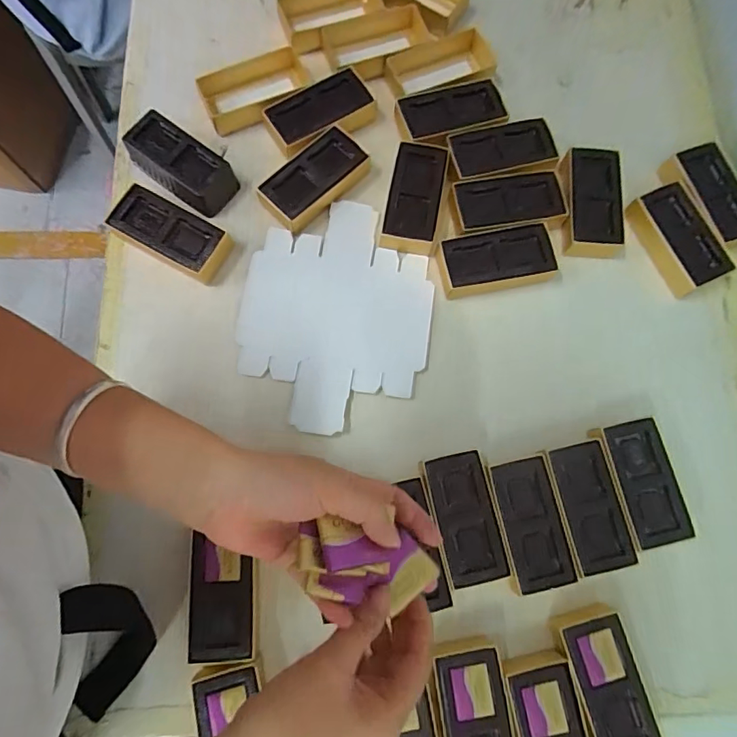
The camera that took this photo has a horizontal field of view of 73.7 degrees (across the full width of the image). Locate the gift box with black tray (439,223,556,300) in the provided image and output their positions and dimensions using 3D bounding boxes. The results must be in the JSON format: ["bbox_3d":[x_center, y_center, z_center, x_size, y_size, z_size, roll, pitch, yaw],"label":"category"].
[{"bbox_3d":[0.131,-0.111,0.507,0.114,0.029,0.054,-12,77,-4],"label":"gift box with black tray"}]

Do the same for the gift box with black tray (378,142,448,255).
[{"bbox_3d":[0.048,-0.181,0.522,0.056,0.034,0.113,11,77,1],"label":"gift box with black tray"}]

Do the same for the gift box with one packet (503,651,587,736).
[{"bbox_3d":[0.150,0.307,0.412,0.056,0.032,0.124,-10,77,-4],"label":"gift box with one packet"}]

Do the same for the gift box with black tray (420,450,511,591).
[{"bbox_3d":[0.087,0.138,0.456,0.055,0.039,0.111,-11,77,-4],"label":"gift box with black tray"}]

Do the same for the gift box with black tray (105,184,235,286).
[{"bbox_3d":[-0.203,-0.137,0.504,0.115,0.029,0.053,28,78,5],"label":"gift box with black tray"}]

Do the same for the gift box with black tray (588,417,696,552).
[{"bbox_3d":[0.256,0.107,0.463,0.061,0.028,0.111,-14,78,-5],"label":"gift box with black tray"}]

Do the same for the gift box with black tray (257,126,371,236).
[{"bbox_3d":[-0.059,-0.201,0.525,0.113,0.028,0.059,-43,81,-10],"label":"gift box with black tray"}]

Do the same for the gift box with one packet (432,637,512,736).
[{"bbox_3d":[0.087,0.294,0.414,0.056,0.033,0.117,-6,77,-3],"label":"gift box with one packet"}]

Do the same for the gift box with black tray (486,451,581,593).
[{"bbox_3d":[0.145,0.141,0.452,0.057,0.026,0.111,-11,77,-4],"label":"gift box with black tray"}]

